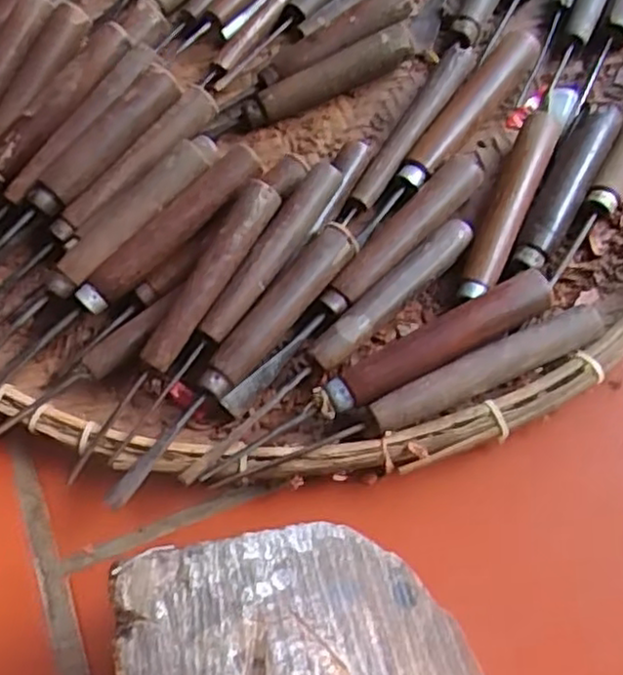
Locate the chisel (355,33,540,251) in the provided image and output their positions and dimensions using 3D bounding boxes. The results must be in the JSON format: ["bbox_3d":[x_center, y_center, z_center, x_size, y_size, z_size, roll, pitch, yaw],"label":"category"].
[{"bbox_3d":[0.075,-0.110,0.395,0.017,0.020,0.160,35,73,18],"label":"chisel"}]

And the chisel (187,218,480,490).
[{"bbox_3d":[0.012,0.006,0.356,0.187,0.021,0.015,-43,70,-14],"label":"chisel"}]

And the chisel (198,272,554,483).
[{"bbox_3d":[0.033,0.016,0.335,0.180,0.014,0.020,-28,67,-8],"label":"chisel"}]

